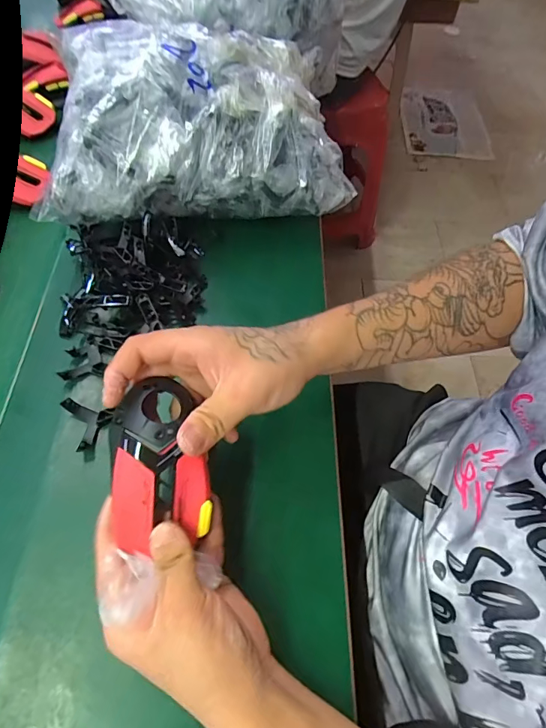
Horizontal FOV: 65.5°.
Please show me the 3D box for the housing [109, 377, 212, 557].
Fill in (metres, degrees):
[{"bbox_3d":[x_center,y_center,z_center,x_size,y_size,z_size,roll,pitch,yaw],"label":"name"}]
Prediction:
[{"bbox_3d":[-0.078,0.065,0.288,0.064,0.044,0.108,-4,63,-5],"label":"housing"}]

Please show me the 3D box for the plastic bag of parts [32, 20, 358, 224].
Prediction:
[{"bbox_3d":[-0.087,-0.263,0.466,0.317,0.130,0.192,-11,61,-9],"label":"plastic bag of parts"}]

